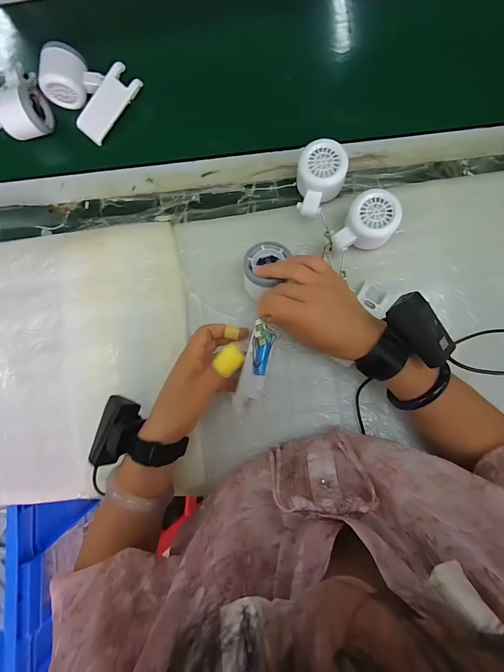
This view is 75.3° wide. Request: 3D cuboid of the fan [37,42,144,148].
[{"bbox_3d":[-0.226,-0.346,0.449,0.101,0.051,0.100,43,89,6],"label":"fan"}]

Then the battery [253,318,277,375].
[{"bbox_3d":[0.009,0.015,0.368,0.018,0.028,0.056,15,89,22],"label":"battery"}]

